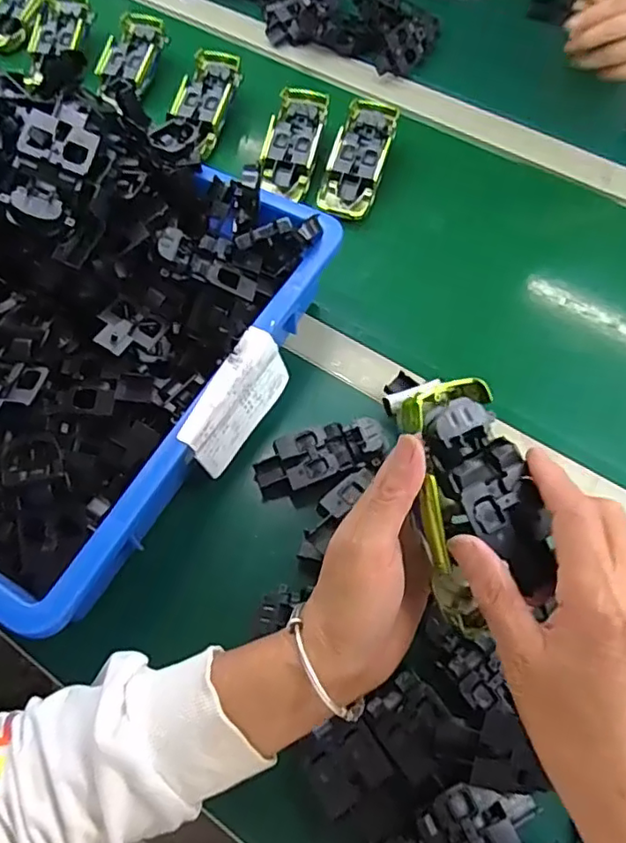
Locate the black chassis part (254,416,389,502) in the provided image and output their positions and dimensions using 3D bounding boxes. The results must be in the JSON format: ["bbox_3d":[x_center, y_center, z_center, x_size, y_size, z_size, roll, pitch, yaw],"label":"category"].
[{"bbox_3d":[0.005,0.026,0.442,0.102,0.020,0.042,-21,63,3],"label":"black chassis part"}]

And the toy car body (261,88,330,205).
[{"bbox_3d":[-0.020,-0.293,0.606,0.056,0.023,0.126,10,79,4],"label":"toy car body"}]

